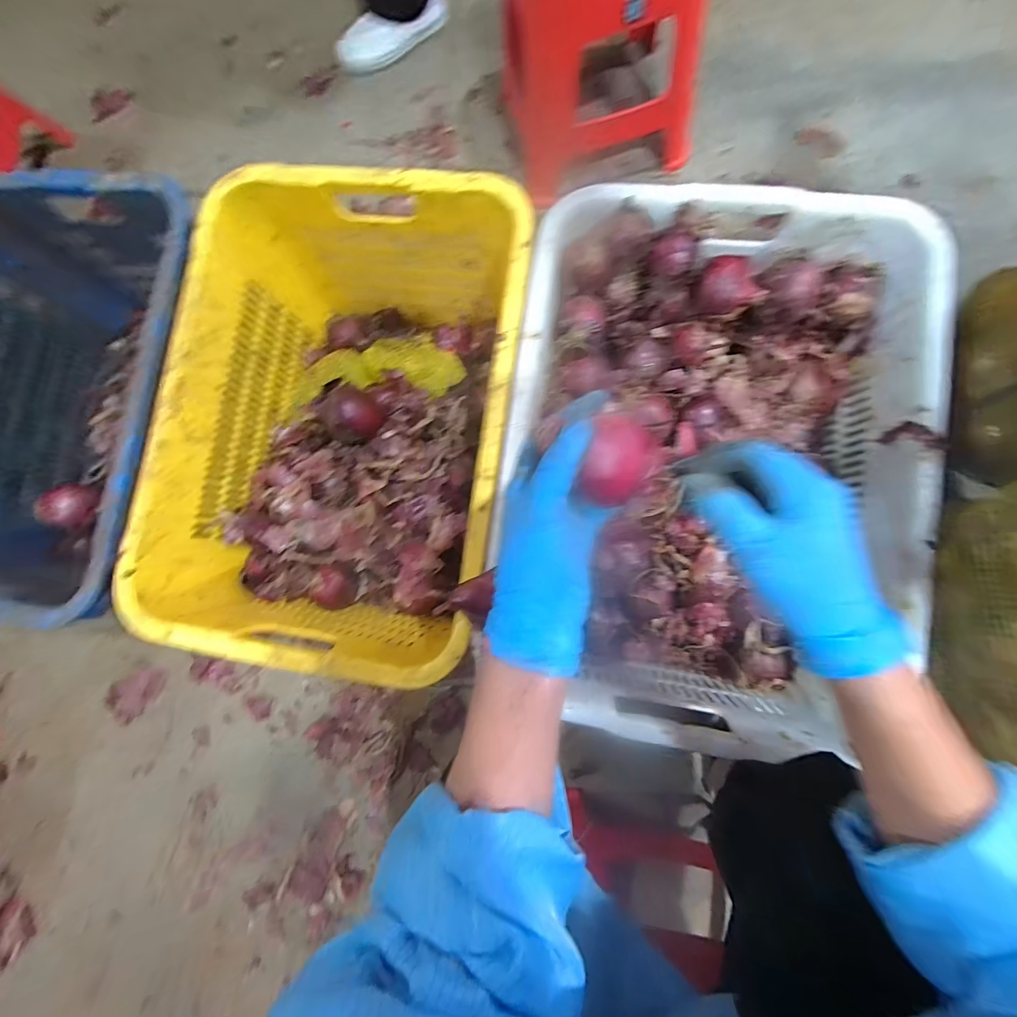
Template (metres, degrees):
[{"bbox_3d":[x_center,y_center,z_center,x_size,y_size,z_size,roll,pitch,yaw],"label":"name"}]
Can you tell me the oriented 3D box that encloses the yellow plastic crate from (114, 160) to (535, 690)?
[{"bbox_3d":[-0.211,-0.113,0.648,0.438,0.262,0.599,8,85,8],"label":"yellow plastic crate"}]

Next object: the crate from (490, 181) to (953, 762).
[{"bbox_3d":[0.230,-0.049,0.566,0.427,0.220,0.589,8,85,8],"label":"crate"}]

